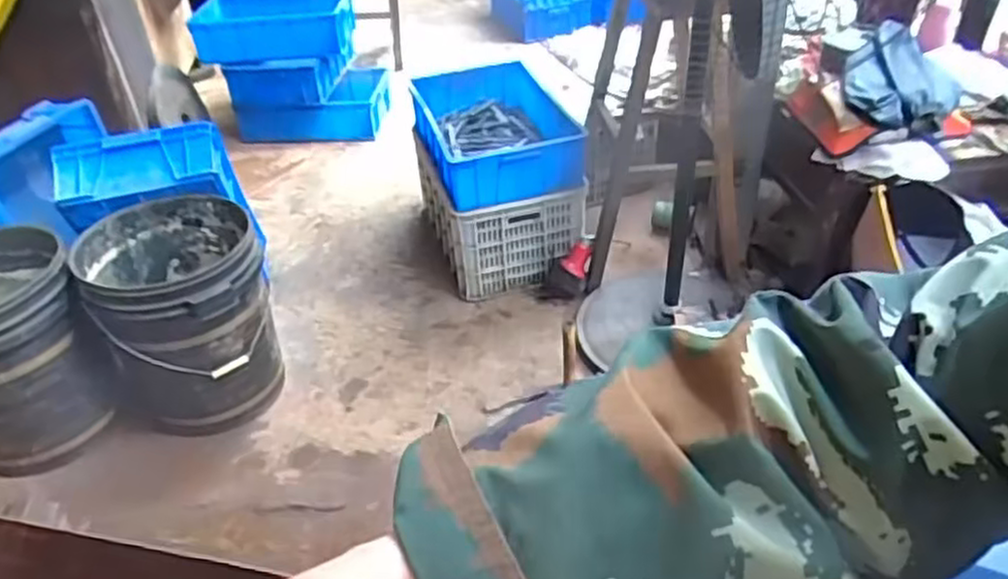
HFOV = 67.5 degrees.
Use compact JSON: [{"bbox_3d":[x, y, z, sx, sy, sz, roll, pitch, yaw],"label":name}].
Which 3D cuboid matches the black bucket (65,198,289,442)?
[{"bbox_3d":[-0.691,0.066,1.666,0.342,0.412,0.376,-18,39,-18],"label":"black bucket"}]

